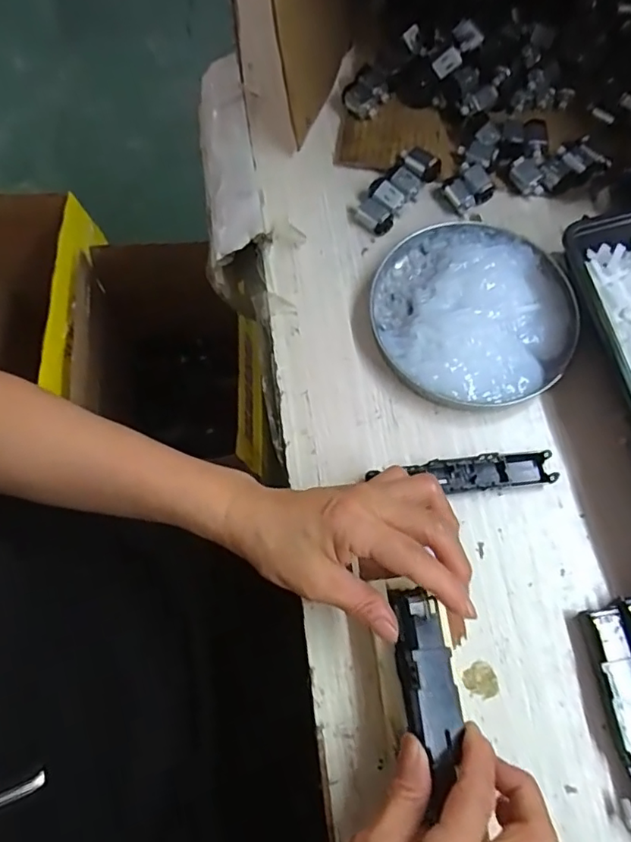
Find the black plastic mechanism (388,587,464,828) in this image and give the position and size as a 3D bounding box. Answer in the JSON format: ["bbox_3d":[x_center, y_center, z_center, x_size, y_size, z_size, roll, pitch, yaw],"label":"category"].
[{"bbox_3d":[0.060,0.139,0.292,0.027,0.012,0.100,-6,60,-2],"label":"black plastic mechanism"}]

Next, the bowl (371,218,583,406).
[{"bbox_3d":[0.113,-0.080,0.395,0.141,0.026,0.143,0,71,0],"label":"bowl"}]

